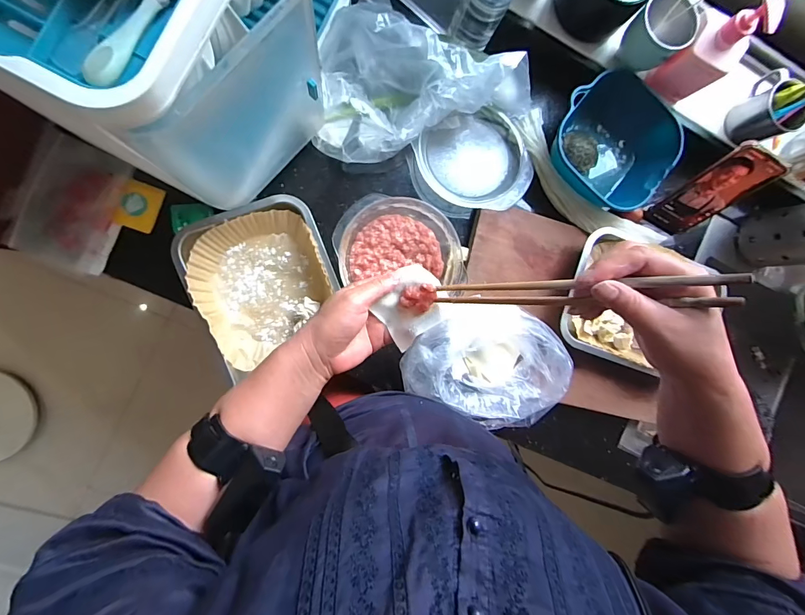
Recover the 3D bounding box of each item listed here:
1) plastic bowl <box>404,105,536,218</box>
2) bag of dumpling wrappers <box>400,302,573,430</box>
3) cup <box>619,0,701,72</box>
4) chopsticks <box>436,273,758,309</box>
[{"bbox_3d":[0.105,-0.218,0.593,0.164,0.070,0.155,0,92,-10],"label":"plastic bowl"},{"bbox_3d":[0.122,0.076,0.537,0.217,0.054,0.163,25,87,-9],"label":"bag of dumpling wrappers"},{"bbox_3d":[0.353,-0.383,0.534,0.075,0.074,0.077,0,92,-10],"label":"cup"},{"bbox_3d":[0.129,-0.011,0.304,0.219,0.025,0.020,0,92,32],"label":"chopsticks"}]

